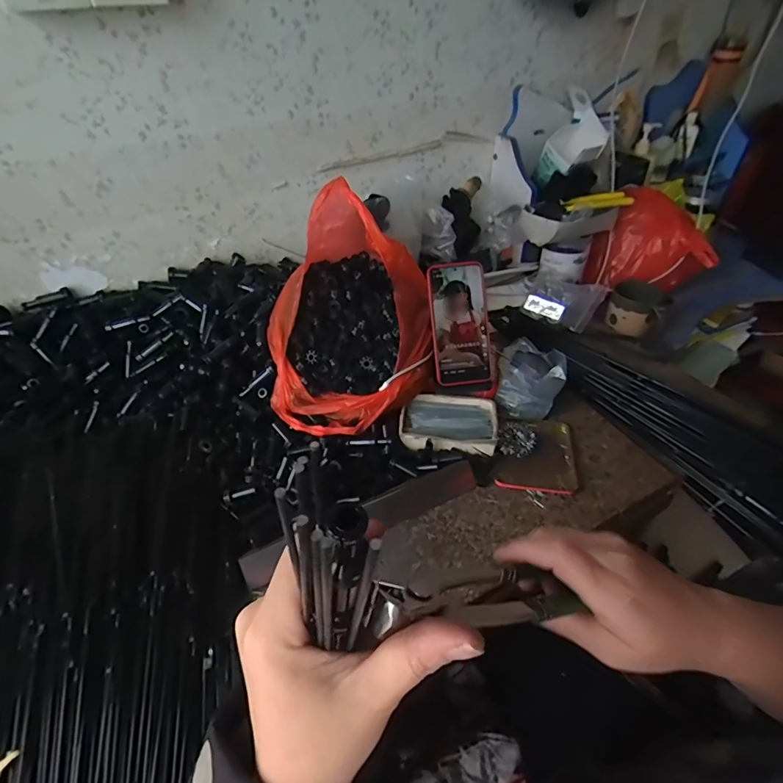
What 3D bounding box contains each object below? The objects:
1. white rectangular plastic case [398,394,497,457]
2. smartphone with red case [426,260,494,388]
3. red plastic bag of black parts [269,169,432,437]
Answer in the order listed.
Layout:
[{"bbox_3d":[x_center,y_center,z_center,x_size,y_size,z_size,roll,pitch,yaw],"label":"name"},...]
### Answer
[{"bbox_3d":[0.077,0.040,0.606,0.126,0.025,0.088,6,44,0],"label":"white rectangular plastic case"},{"bbox_3d":[0.094,-0.091,0.608,0.077,0.163,0.016,-9,5,1],"label":"smartphone with red case"},{"bbox_3d":[-0.058,-0.113,0.606,0.219,0.219,0.270,-6,44,-8],"label":"red plastic bag of black parts"}]

